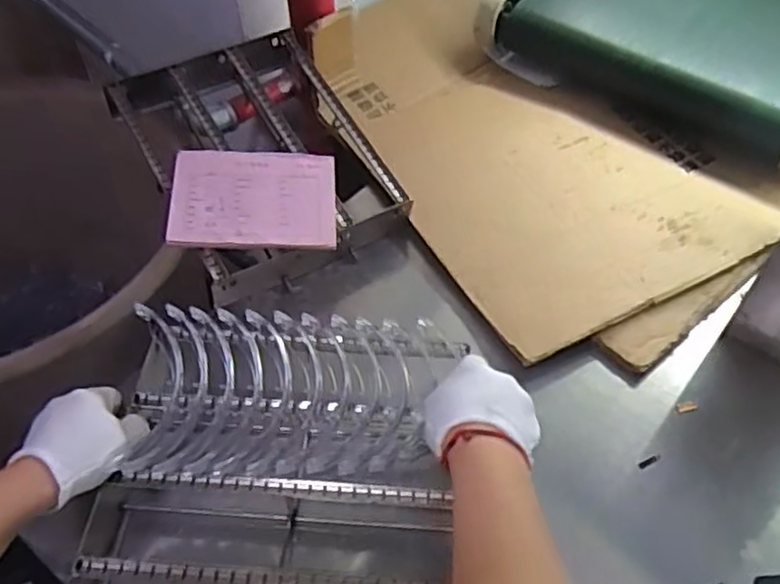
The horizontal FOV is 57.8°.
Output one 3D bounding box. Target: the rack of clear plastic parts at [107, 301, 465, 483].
[{"bbox_3d":[-0.080,0.089,0.622,0.285,0.063,0.152,-4,51,-3],"label":"rack of clear plastic parts"}]

